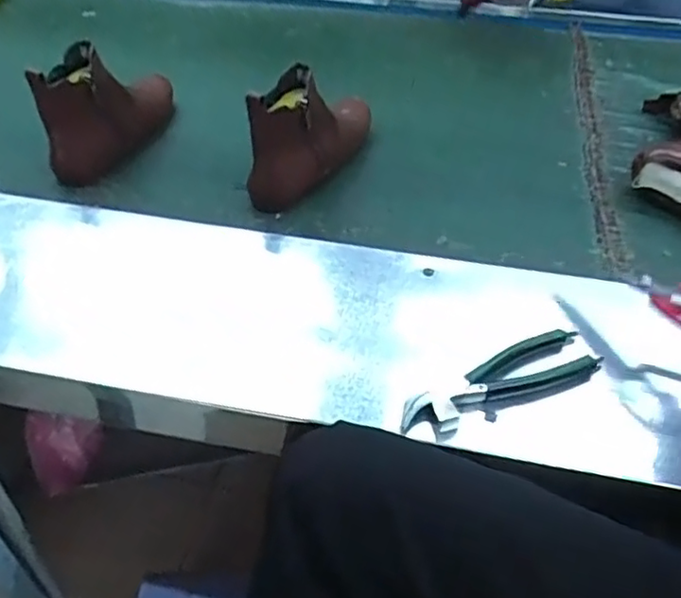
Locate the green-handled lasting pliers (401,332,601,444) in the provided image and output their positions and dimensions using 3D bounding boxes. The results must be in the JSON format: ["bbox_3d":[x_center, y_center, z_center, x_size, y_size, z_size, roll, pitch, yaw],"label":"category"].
[{"bbox_3d":[0.137,0.072,0.542,0.182,0.022,0.050,-16,48,-18],"label":"green-handled lasting pliers"}]

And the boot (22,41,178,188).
[{"bbox_3d":[-0.298,-0.260,0.826,0.075,0.136,0.240,13,45,9],"label":"boot"}]

